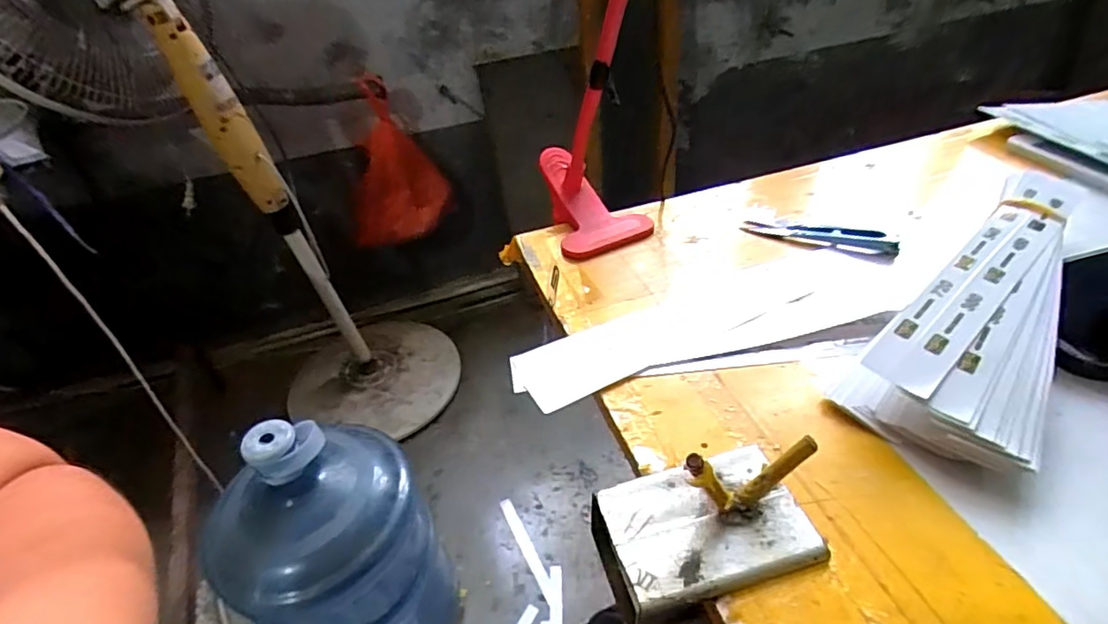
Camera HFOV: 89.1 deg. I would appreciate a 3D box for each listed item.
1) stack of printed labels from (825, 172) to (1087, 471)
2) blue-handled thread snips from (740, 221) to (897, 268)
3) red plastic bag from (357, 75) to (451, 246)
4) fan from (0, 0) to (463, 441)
[{"bbox_3d":[0.233,-0.013,0.313,0.077,0.035,0.224,22,47,31],"label":"stack of printed labels"},{"bbox_3d":[0.185,-0.053,0.399,0.102,0.013,0.021,20,46,29],"label":"blue-handled thread snips"},{"bbox_3d":[-0.383,-0.326,1.308,0.241,0.363,0.046,-12,39,-5],"label":"red plastic bag"},{"bbox_3d":[-0.547,-0.262,1.070,0.513,1.064,0.435,-8,39,-1],"label":"fan"}]

